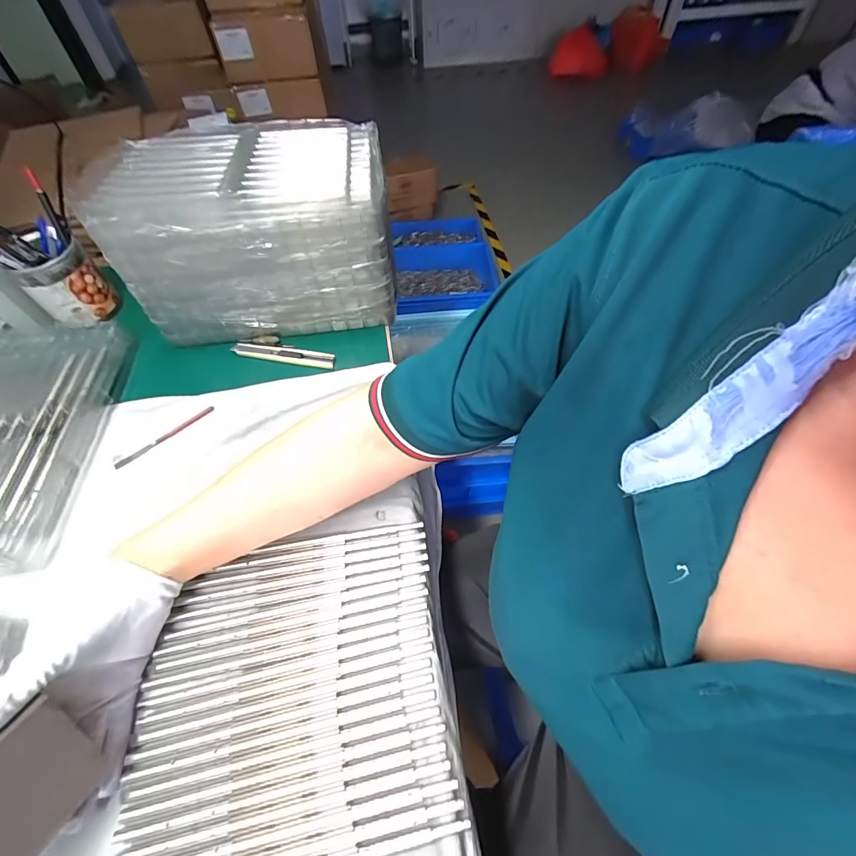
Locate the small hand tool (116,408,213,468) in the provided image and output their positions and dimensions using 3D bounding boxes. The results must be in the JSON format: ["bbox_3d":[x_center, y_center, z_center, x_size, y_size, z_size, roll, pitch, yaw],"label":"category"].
[{"bbox_3d":[-0.283,0.008,0.445,0.109,0.004,0.009,-38,62,-18],"label":"small hand tool"}]

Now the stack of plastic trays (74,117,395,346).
[{"bbox_3d":[-0.187,-0.232,0.495,0.279,0.165,0.182,-6,56,0],"label":"stack of plastic trays"}]

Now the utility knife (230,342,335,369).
[{"bbox_3d":[-0.174,-0.089,0.496,0.127,0.011,0.019,9,59,10],"label":"utility knife"}]

